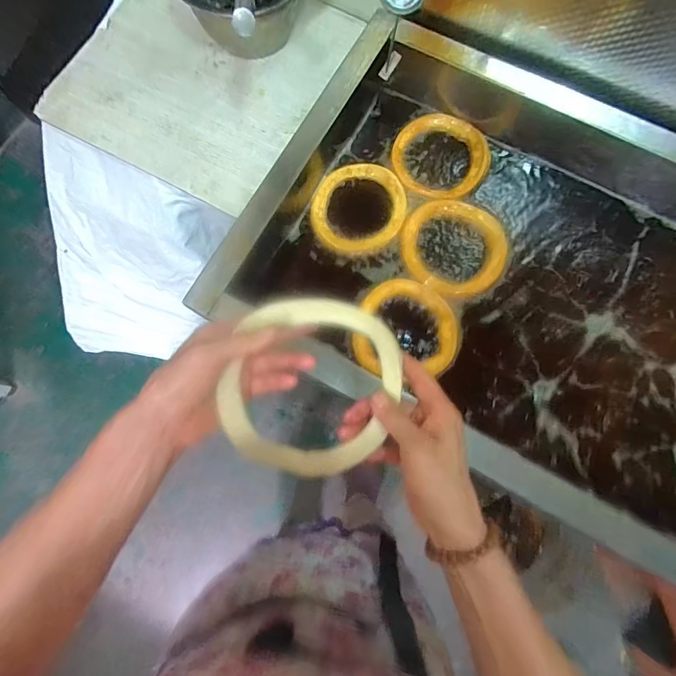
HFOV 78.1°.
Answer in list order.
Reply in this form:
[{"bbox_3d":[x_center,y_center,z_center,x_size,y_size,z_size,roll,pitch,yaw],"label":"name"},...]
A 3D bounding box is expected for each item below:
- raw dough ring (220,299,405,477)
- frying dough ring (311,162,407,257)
[{"bbox_3d":[-0.020,0.040,0.342,0.135,0.037,0.149,17,86,-9],"label":"raw dough ring"},{"bbox_3d":[0.034,-0.214,0.686,0.149,0.018,0.160,0,77,0],"label":"frying dough ring"}]

